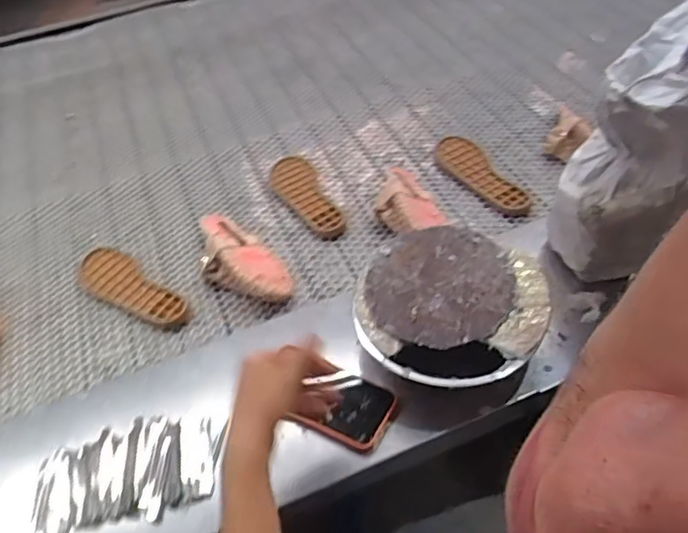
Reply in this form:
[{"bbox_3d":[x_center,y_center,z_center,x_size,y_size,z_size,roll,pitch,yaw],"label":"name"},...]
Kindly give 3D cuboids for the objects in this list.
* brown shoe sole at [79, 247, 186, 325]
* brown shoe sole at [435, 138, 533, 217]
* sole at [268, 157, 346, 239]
[{"bbox_3d":[-0.317,0.028,0.889,0.216,0.015,0.082,27,55,26],"label":"brown shoe sole"},{"bbox_3d":[0.224,-0.154,0.983,0.073,0.011,0.220,-24,50,-17],"label":"brown shoe sole"},{"bbox_3d":[-0.065,-0.123,0.999,0.072,0.018,0.233,-21,50,-14],"label":"sole"}]

